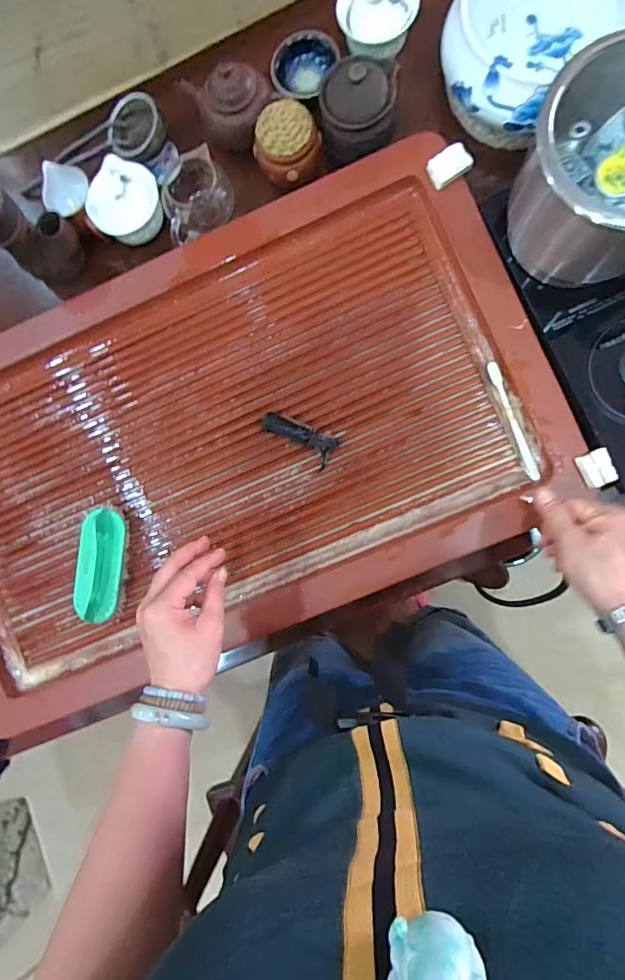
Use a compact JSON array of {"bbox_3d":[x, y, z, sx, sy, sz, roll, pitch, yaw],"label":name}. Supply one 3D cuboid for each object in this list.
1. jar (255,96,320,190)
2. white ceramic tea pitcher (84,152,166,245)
[{"bbox_3d":[-0.031,-0.419,0.576,0.070,0.075,0.067,0,87,4],"label":"jar"},{"bbox_3d":[-0.230,-0.361,0.602,0.080,0.058,0.085,0,88,6],"label":"white ceramic tea pitcher"}]

